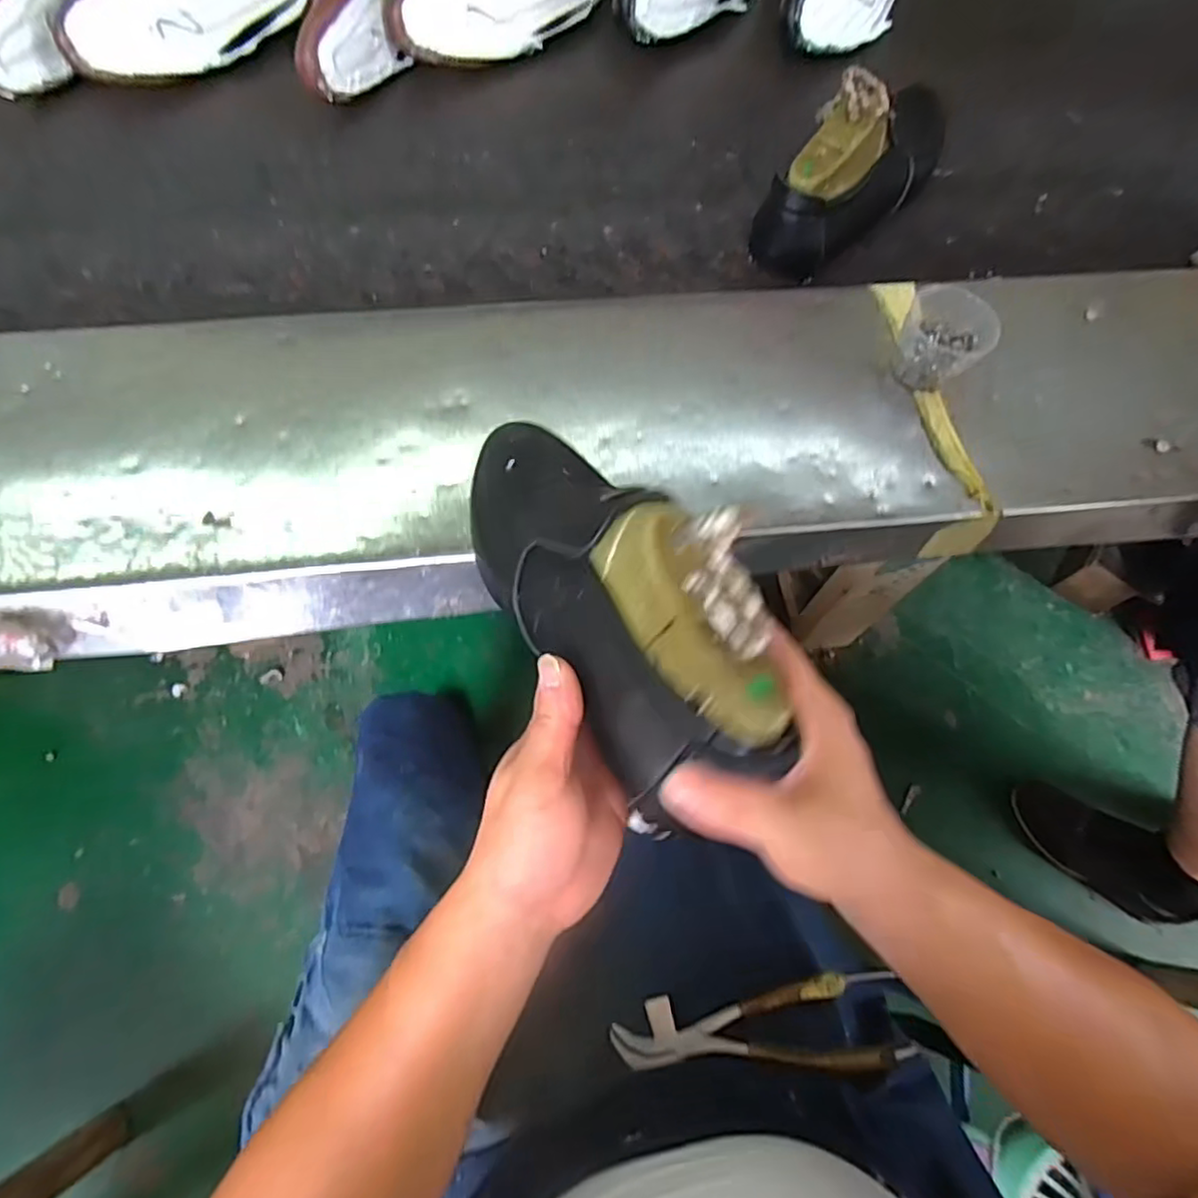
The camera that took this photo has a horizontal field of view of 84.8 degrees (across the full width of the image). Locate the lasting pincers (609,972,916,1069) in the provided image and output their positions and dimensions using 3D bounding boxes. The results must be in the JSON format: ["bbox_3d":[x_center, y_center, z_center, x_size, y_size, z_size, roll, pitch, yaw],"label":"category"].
[{"bbox_3d":[0.106,0.292,0.445,0.192,0.015,0.051,-10,71,7],"label":"lasting pincers"}]

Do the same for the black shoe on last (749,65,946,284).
[{"bbox_3d":[0.229,-0.388,0.579,0.084,0.112,0.227,42,72,15],"label":"black shoe on last"}]

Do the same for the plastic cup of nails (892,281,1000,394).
[{"bbox_3d":[0.253,-0.193,0.484,0.063,0.051,0.067,1,68,-2],"label":"plastic cup of nails"}]

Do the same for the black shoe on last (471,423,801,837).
[{"bbox_3d":[-0.004,-0.020,0.339,0.093,0.091,0.263,-30,50,-12],"label":"black shoe on last"}]

